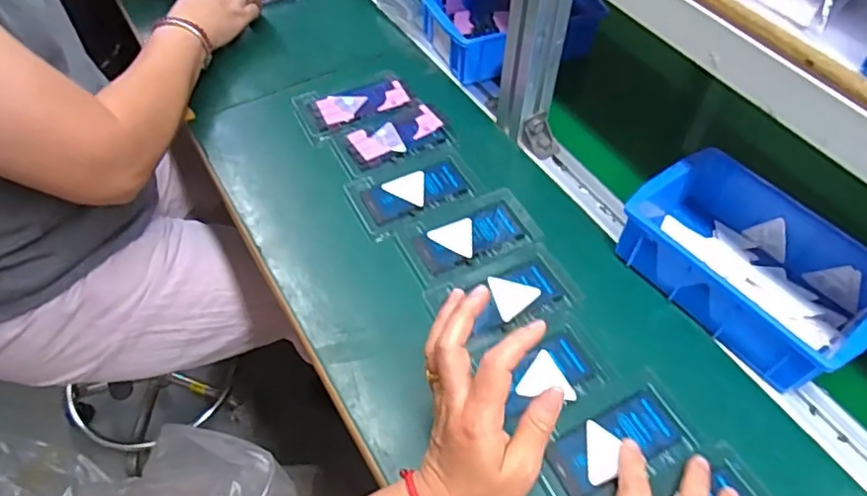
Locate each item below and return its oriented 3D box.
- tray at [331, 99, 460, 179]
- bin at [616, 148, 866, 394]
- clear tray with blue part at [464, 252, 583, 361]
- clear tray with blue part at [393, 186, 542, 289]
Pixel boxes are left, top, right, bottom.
[{"bbox_3d":[-0.040,-0.117,0.643,0.126,0.005,0.078,-27,59,-19],"label":"tray"},{"bbox_3d":[0.276,0.011,0.522,0.134,0.059,0.200,-34,61,-23],"label":"bin"},{"bbox_3d":[0.070,0.042,0.527,0.106,0.011,0.066,-24,58,-18],"label":"clear tray with blue part"},{"bbox_3d":[0.035,-0.012,0.569,0.128,0.005,0.073,-22,57,-17],"label":"clear tray with blue part"}]

